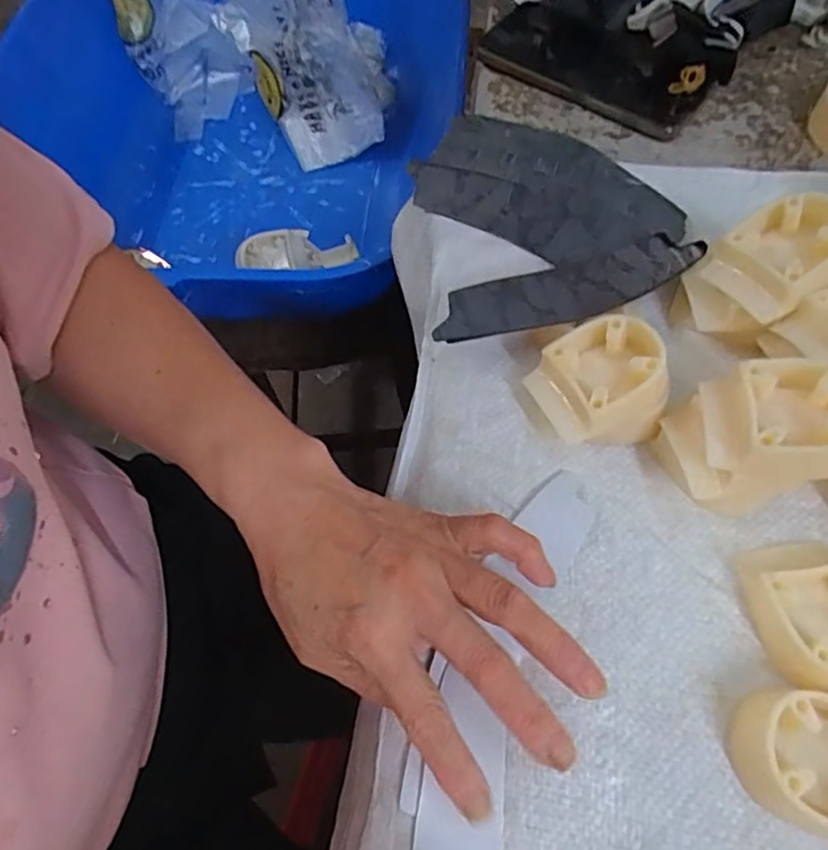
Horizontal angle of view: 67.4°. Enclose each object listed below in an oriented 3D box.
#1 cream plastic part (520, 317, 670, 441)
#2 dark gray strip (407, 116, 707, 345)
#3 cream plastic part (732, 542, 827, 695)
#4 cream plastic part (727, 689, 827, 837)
[{"bbox_3d":[0.088,-0.019,0.302,0.053,0.045,0.049,-21,63,-9],"label":"cream plastic part"},{"bbox_3d":[0.080,-0.124,0.368,0.149,0.030,0.170,-8,62,-3],"label":"dark gray strip"},{"bbox_3d":[0.172,0.078,0.262,0.048,0.022,0.060,-12,62,-4],"label":"cream plastic part"},{"bbox_3d":[0.152,0.129,0.237,0.052,0.021,0.046,11,62,8],"label":"cream plastic part"}]

